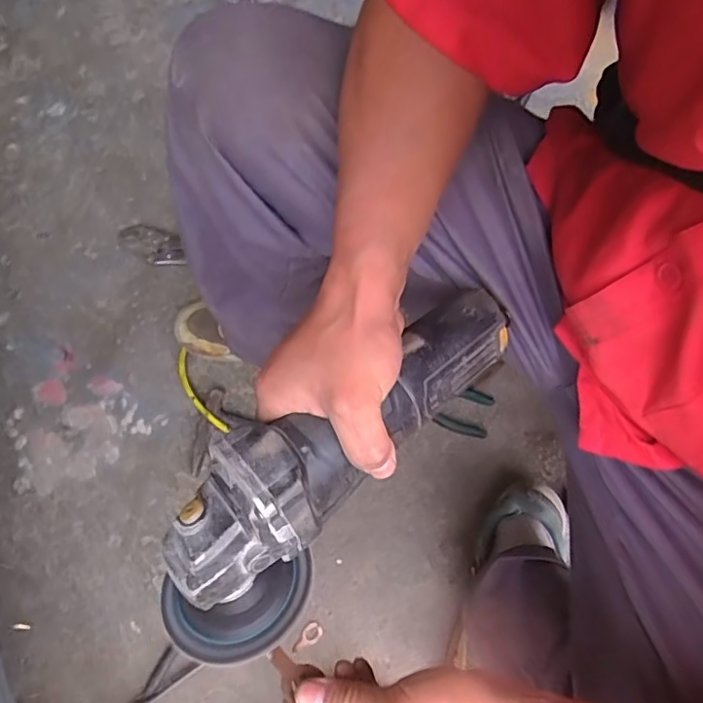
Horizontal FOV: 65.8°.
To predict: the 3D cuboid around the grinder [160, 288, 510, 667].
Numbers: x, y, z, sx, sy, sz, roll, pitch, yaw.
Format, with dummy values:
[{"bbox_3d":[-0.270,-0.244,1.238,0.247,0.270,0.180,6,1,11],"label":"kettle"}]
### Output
[{"bbox_3d":[-0.006,0.061,0.328,0.279,0.074,0.097,-42,78,-13],"label":"grinder"}]

